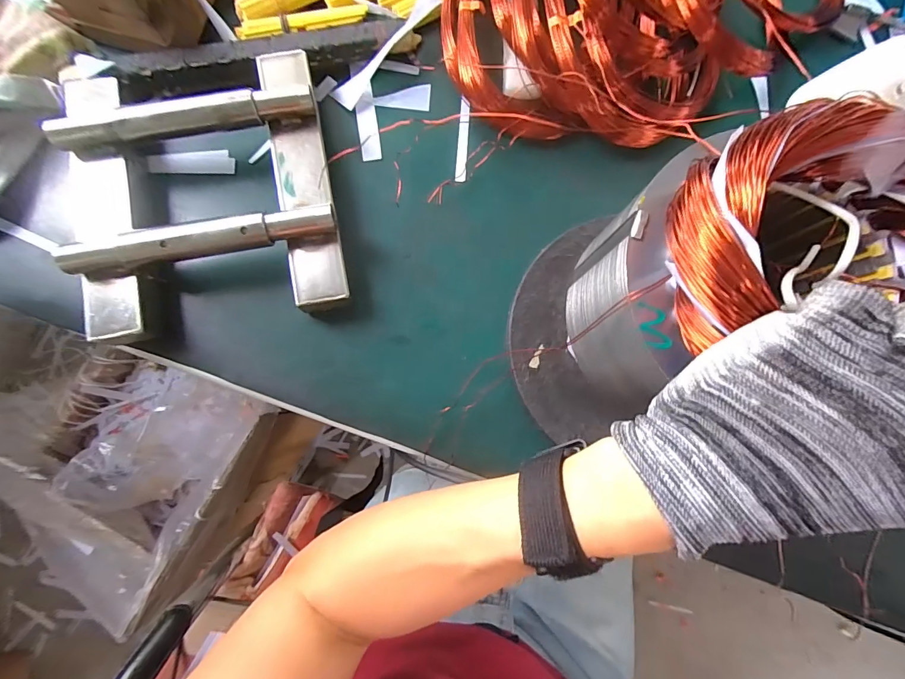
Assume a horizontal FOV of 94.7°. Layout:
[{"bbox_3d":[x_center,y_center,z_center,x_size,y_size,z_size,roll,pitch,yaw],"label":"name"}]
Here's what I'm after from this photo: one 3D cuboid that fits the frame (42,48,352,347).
[{"bbox_3d":[-0.185,-0.113,0.303,0.189,0.041,0.210,-10,82,-4],"label":"frame"}]

